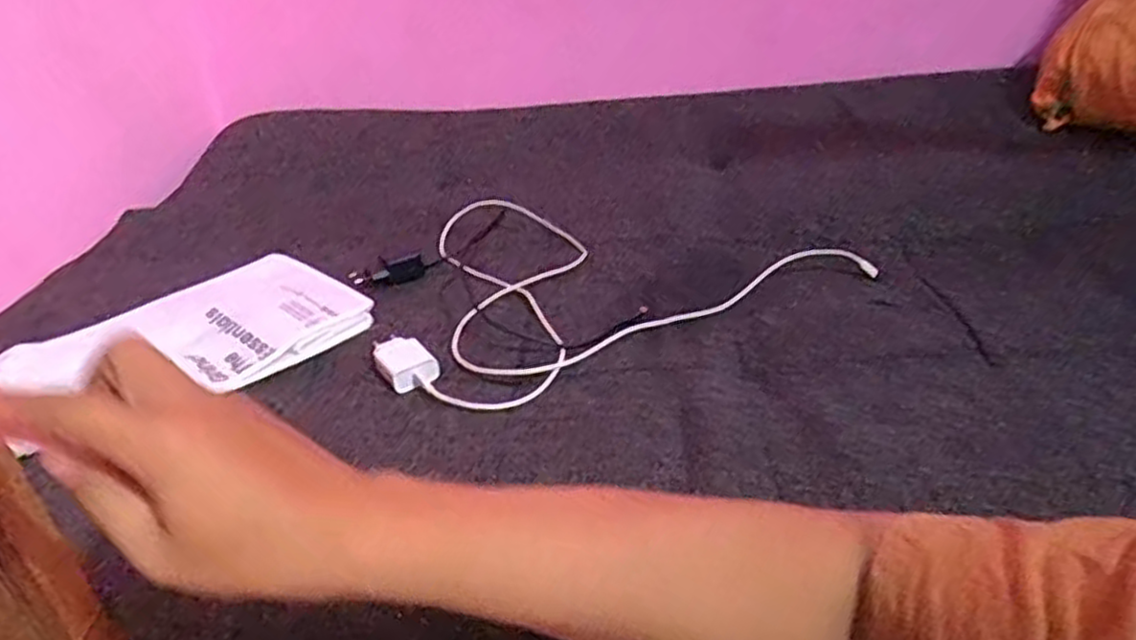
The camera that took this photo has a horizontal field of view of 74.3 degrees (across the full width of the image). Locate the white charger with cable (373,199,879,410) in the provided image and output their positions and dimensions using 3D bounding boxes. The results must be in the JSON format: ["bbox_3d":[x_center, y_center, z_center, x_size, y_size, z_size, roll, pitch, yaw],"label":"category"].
[{"bbox_3d":[0.038,-0.071,0.810,0.526,0.037,0.375,-16,32,-18],"label":"white charger with cable"}]

